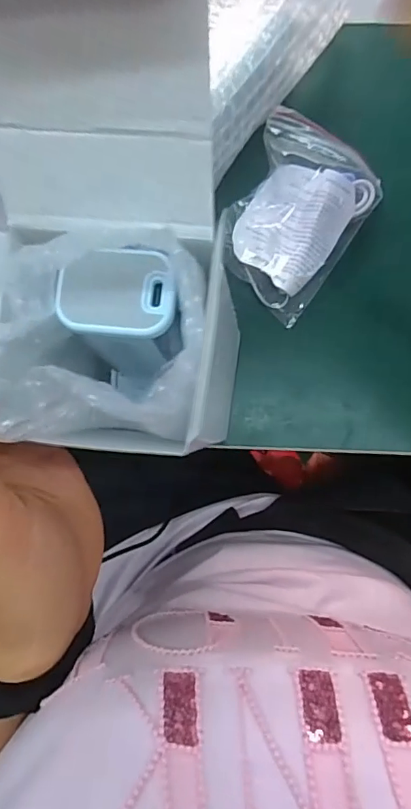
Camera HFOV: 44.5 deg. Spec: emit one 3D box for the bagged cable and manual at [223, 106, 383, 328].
[{"bbox_3d":[0.054,-0.121,0.321,0.082,0.021,0.107,34,86,6],"label":"bagged cable and manual"}]

